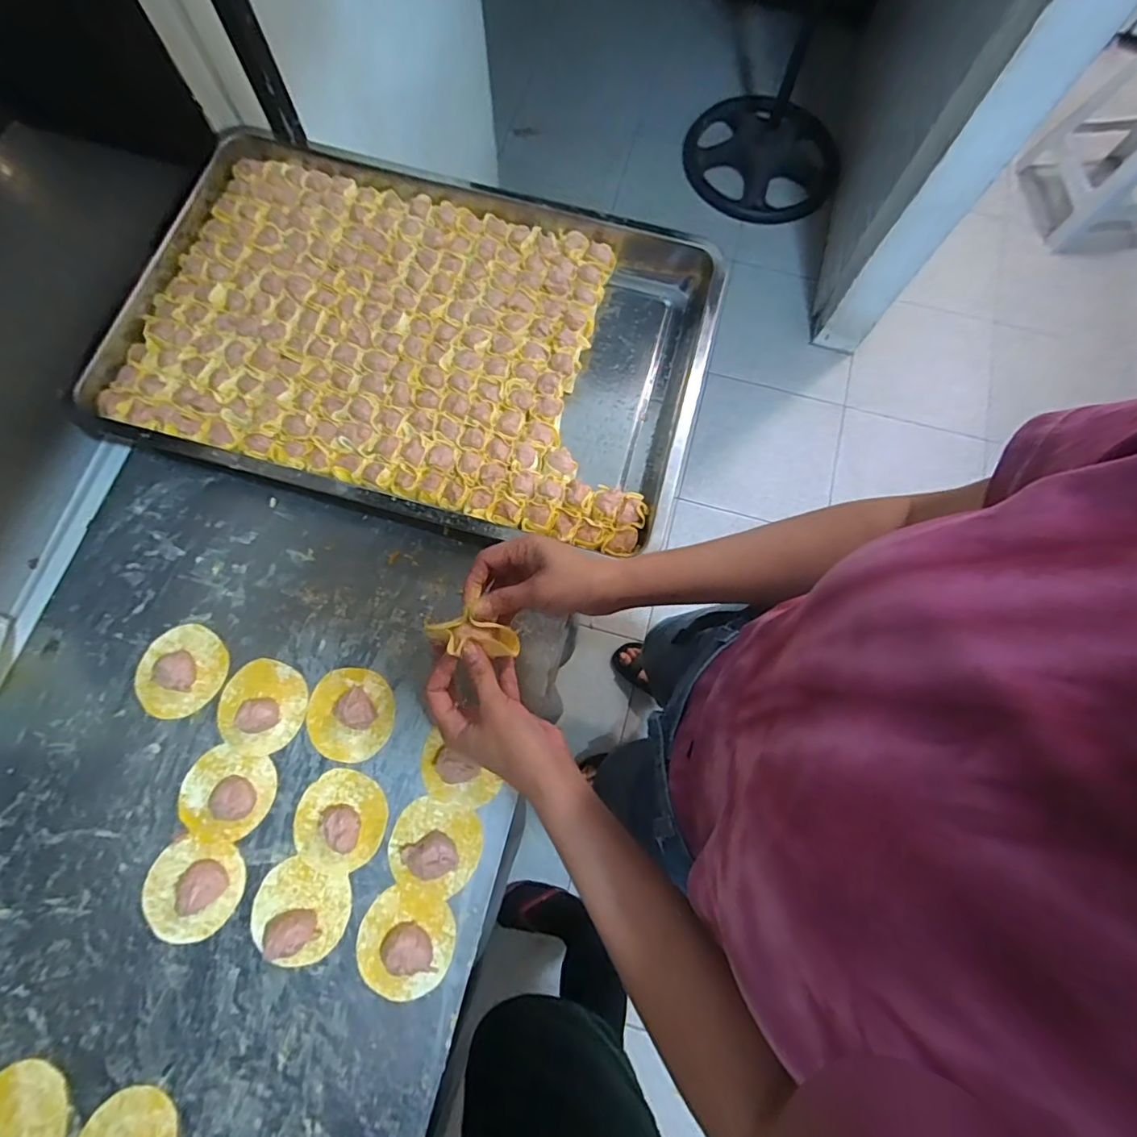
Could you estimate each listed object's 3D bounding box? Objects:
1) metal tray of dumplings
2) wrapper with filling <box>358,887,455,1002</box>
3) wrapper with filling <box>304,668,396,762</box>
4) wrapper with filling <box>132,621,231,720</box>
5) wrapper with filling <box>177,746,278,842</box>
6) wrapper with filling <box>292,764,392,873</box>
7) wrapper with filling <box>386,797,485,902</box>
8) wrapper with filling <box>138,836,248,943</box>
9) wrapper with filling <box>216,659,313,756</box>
[{"bbox_3d":[-0.160,-0.243,0.578,0.593,0.055,0.392,16,74,2],"label":"metal tray of dumplings"},{"bbox_3d":[-0.137,0.313,0.445,0.077,0.017,0.075,0,74,-2],"label":"wrapper with filling"},{"bbox_3d":[-0.201,0.131,0.488,0.078,0.025,0.079,0,74,-2],"label":"wrapper with filling"},{"bbox_3d":[-0.361,0.093,0.495,0.083,0.020,0.075,-39,79,-11],"label":"wrapper with filling"},{"bbox_3d":[-0.303,0.197,0.470,0.078,0.021,0.072,0,74,-2],"label":"wrapper with filling"},{"bbox_3d":[-0.200,0.219,0.465,0.077,0.023,0.077,0,74,-2],"label":"wrapper with filling"},{"bbox_3d":[-0.116,0.240,0.463,0.078,0.021,0.071,0,74,-2],"label":"wrapper with filling"},{"bbox_3d":[-0.317,0.268,0.448,0.080,0.022,0.077,0,74,-2],"label":"wrapper with filling"},{"bbox_3d":[-0.281,0.124,0.486,0.076,0.025,0.080,0,74,-2],"label":"wrapper with filling"}]

